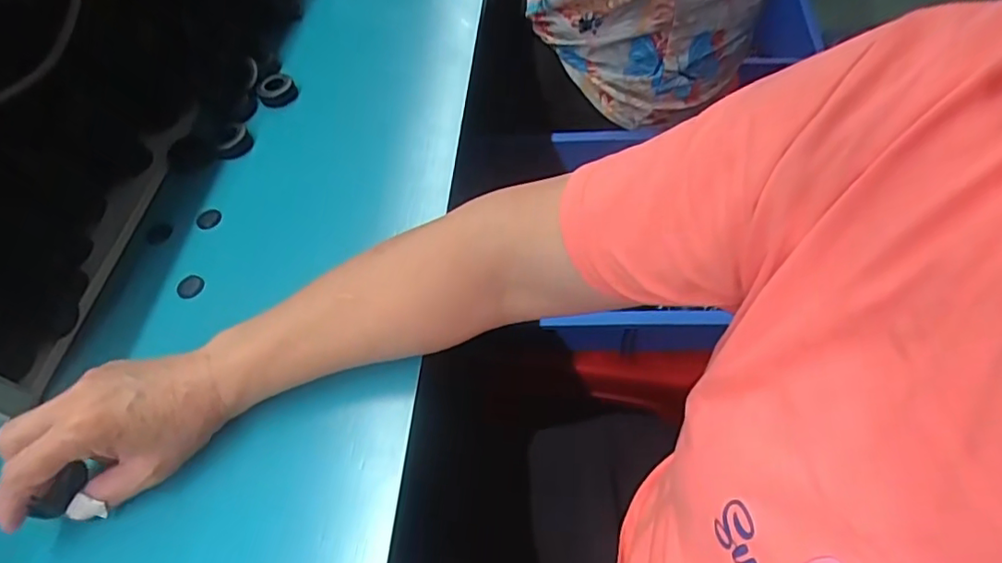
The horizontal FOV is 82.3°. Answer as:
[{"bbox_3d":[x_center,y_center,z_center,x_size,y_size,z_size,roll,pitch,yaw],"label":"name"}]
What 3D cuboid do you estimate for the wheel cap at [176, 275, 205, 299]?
[{"bbox_3d":[-0.257,0.004,0.474,0.022,0.009,0.018,-37,60,-20],"label":"wheel cap"}]

